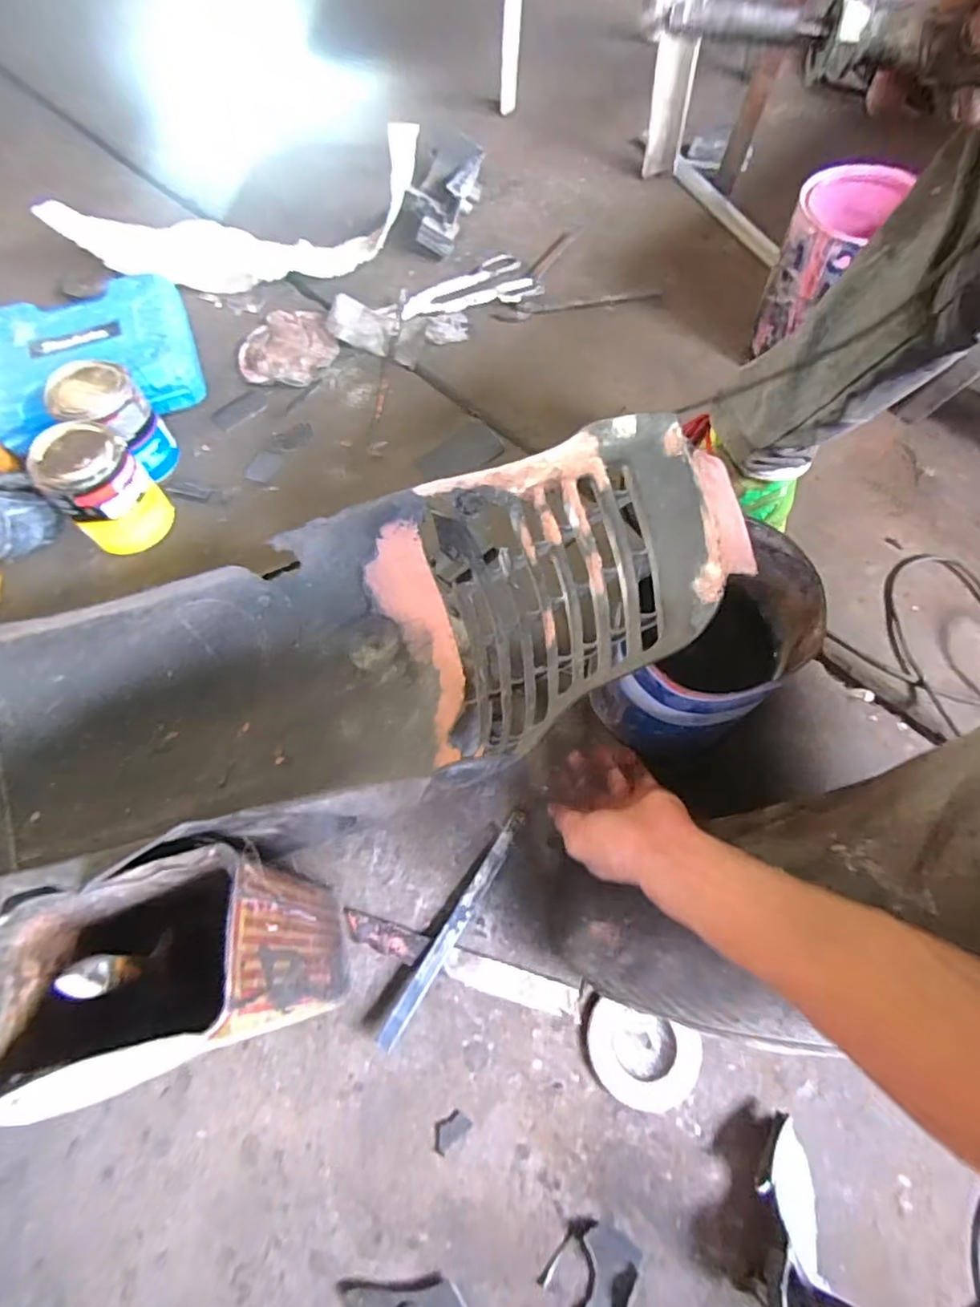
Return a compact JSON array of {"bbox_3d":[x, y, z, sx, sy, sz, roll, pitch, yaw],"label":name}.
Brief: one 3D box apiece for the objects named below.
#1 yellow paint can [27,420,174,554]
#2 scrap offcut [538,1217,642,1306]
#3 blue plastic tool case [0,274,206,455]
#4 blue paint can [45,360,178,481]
[{"bbox_3d":[-0.464,-0.197,0.729,0.105,0.136,0.094,-42,71,-15],"label":"yellow paint can"},{"bbox_3d":[0.071,0.490,0.459,0.061,0.009,0.092,25,69,12],"label":"scrap offcut"},{"bbox_3d":[-0.565,-0.409,0.865,0.283,0.086,0.241,-21,67,-7],"label":"blue plastic tool case"},{"bbox_3d":[-0.480,-0.295,0.776,0.094,0.139,0.097,-1,66,2],"label":"blue paint can"}]

